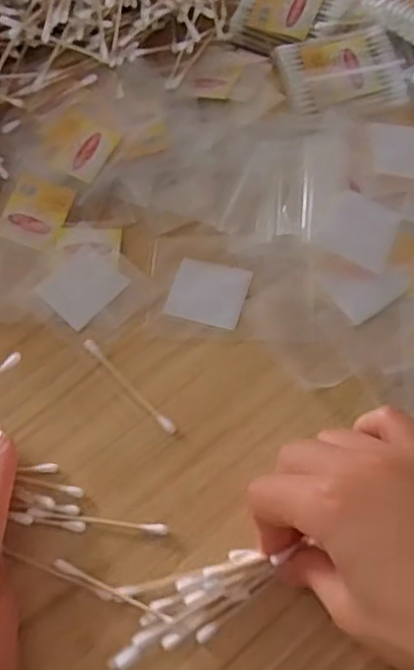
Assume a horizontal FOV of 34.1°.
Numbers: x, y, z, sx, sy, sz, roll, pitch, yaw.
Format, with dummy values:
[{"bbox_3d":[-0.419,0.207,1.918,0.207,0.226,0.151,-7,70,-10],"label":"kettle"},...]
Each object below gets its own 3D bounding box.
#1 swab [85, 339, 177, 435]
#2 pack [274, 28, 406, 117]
[{"bbox_3d":[-0.040,0.025,0.347,0.006,0.004,0.069,-40,67,-17],"label":"swab"},{"bbox_3d":[0.085,-0.164,0.422,0.074,0.015,0.053,-15,62,-5],"label":"pack"}]

